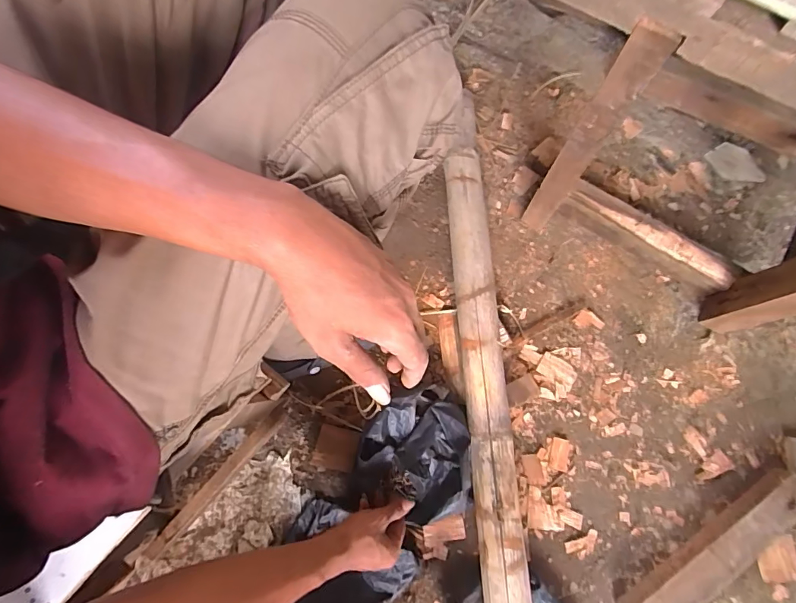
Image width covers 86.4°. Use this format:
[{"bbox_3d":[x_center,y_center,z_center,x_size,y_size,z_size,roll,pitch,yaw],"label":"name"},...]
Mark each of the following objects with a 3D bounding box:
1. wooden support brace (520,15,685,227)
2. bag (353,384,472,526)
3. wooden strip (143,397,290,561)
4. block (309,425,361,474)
[{"bbox_3d":[0.225,-0.179,0.546,0.039,0.398,0.029,40,78,8],"label":"wooden support brace"},{"bbox_3d":[0.029,0.222,0.619,0.158,0.077,0.182,15,75,4],"label":"bag"},{"bbox_3d":[-0.237,0.234,0.574,0.020,0.021,0.244,40,78,8],"label":"wooden strip"},{"bbox_3d":[-0.093,0.223,0.643,0.064,0.013,0.060,13,75,3],"label":"block"}]

